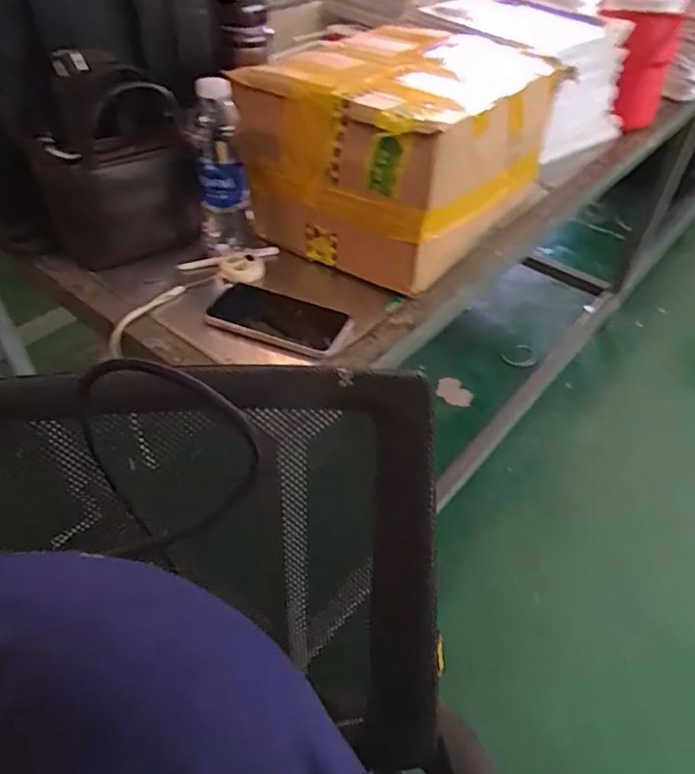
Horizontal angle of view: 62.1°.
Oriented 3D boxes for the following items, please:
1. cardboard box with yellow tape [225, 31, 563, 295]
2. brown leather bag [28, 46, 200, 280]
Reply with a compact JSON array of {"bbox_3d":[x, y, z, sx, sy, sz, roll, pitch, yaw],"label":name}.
[{"bbox_3d":[0.084,-0.338,0.801,0.292,0.203,0.409,29,50,23],"label":"cardboard box with yellow tape"},{"bbox_3d":[-0.295,-0.285,0.726,0.179,0.228,0.127,-18,49,-20],"label":"brown leather bag"}]

